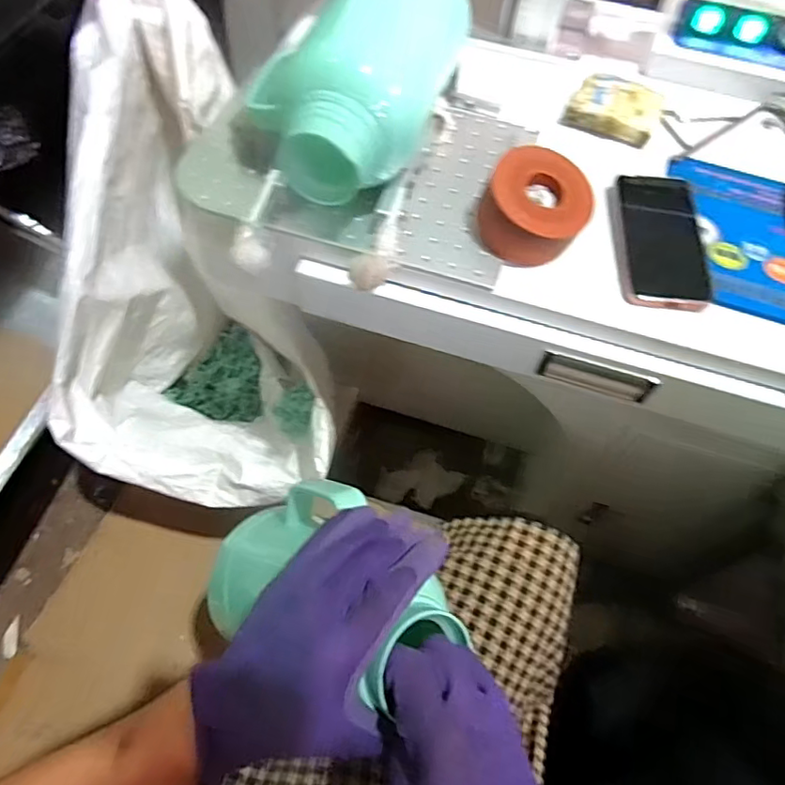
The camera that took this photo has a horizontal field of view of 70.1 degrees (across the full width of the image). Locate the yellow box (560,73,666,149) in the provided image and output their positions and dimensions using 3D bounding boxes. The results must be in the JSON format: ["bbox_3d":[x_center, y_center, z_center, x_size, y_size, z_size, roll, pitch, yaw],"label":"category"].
[{"bbox_3d":[0.255,-0.325,0.641,0.097,0.035,0.064,27,62,12],"label":"yellow box"}]

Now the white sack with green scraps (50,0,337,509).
[{"bbox_3d":[-0.348,-0.172,0.897,0.349,0.503,0.768,-17,62,-12],"label":"white sack with green scraps"}]

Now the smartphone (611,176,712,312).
[{"bbox_3d":[0.261,-0.153,0.554,0.079,0.016,0.162,5,61,7],"label":"smartphone"}]

